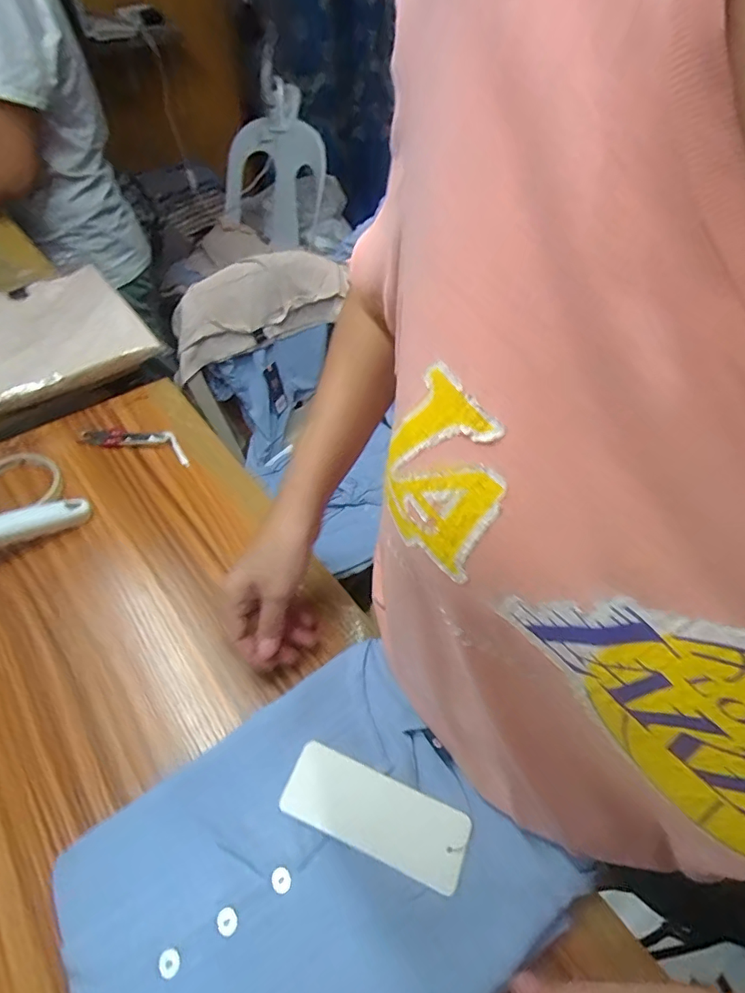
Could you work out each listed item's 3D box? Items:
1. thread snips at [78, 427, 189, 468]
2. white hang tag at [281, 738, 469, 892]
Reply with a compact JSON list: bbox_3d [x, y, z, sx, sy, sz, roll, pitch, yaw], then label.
[{"bbox_3d":[-0.270,-0.062,0.567,0.143,0.012,0.034,10,52,7],"label":"thread snips"},{"bbox_3d":[0.002,0.207,0.330,0.119,0.004,0.045,19,51,12],"label":"white hang tag"}]

